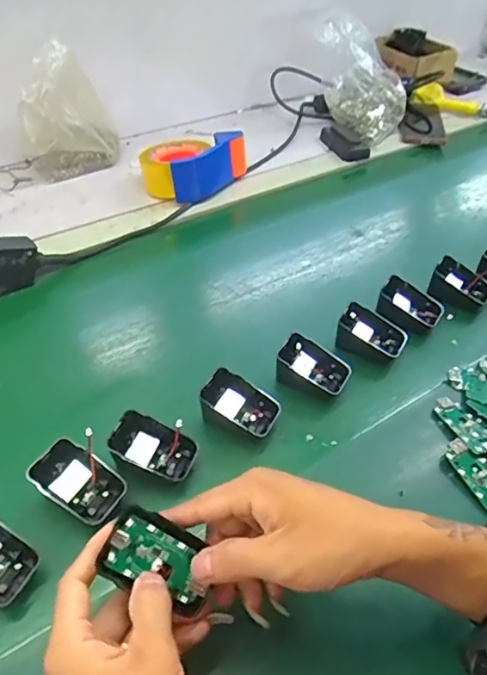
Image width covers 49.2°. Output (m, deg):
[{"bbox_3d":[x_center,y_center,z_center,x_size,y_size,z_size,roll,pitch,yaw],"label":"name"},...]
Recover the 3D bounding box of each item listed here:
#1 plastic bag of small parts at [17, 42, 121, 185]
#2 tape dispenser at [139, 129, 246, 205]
[{"bbox_3d":[-0.258,-0.323,0.781,0.134,0.165,0.086,-10,45,-12],"label":"plastic bag of small parts"},{"bbox_3d":[-0.080,-0.258,0.790,0.107,0.070,0.140,32,51,28],"label":"tape dispenser"}]

